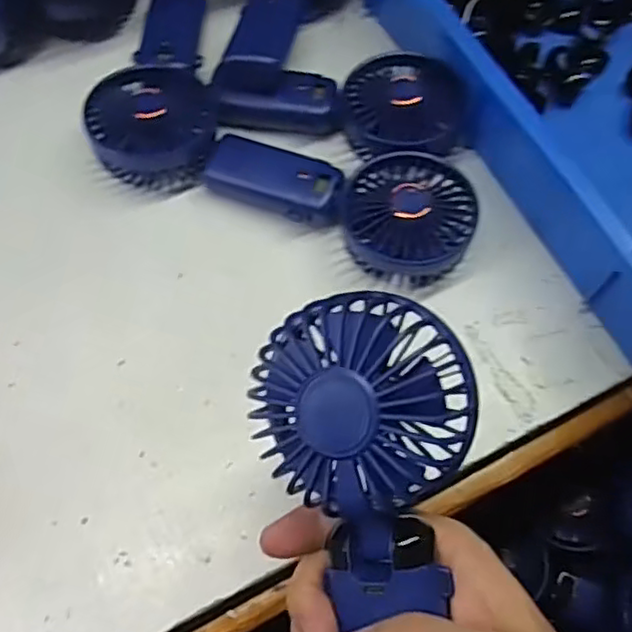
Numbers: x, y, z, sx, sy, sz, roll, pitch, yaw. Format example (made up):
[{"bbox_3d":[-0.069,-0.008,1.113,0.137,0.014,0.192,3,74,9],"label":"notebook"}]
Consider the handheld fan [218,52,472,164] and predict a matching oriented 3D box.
[{"bbox_3d":[0.024,-0.153,0.474,0.168,0.047,0.080,18,65,6],"label":"handheld fan"}]

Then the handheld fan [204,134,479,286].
[{"bbox_3d":[0.017,-0.082,0.440,0.178,0.046,0.084,24,65,9],"label":"handheld fan"}]

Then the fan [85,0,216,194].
[{"bbox_3d":[-0.114,-0.175,0.478,0.083,0.048,0.181,-3,64,-4],"label":"fan"}]

